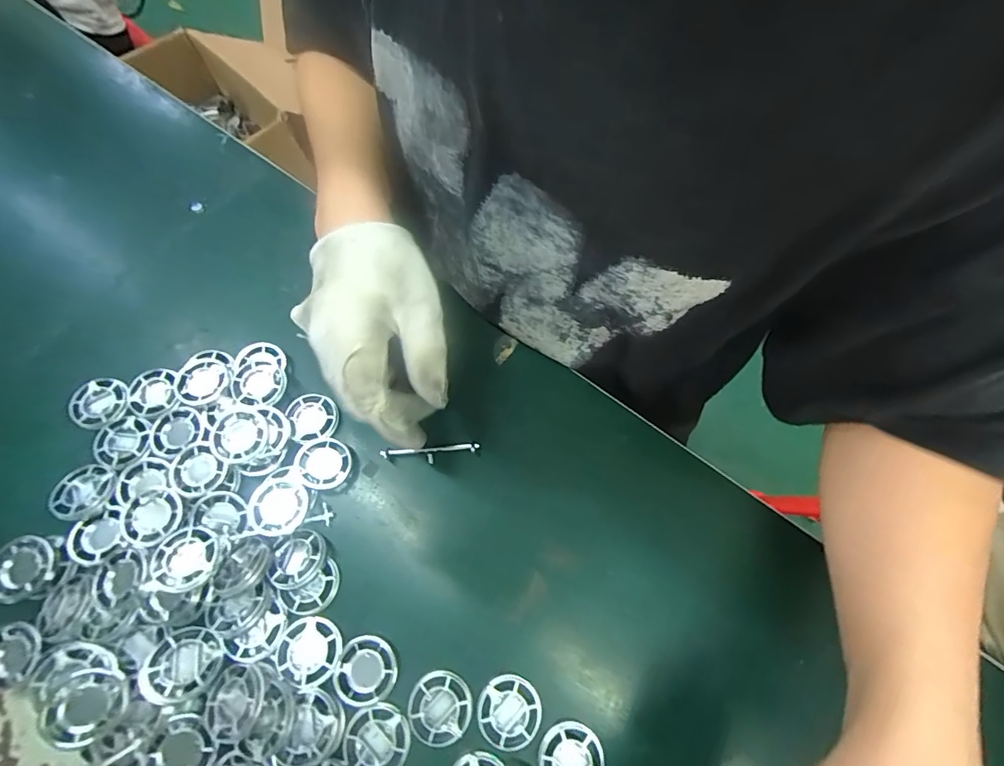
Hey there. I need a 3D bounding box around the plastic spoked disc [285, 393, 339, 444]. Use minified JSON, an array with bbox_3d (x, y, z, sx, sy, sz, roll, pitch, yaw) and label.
[{"bbox_3d":[-0.144,0.026,0.348,0.036,0.009,0.039,0,70,-1],"label":"plastic spoked disc"}]

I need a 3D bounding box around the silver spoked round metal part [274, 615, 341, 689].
[{"bbox_3d":[-0.124,0.172,0.291,0.039,0.006,0.037,0,70,-1],"label":"silver spoked round metal part"}]

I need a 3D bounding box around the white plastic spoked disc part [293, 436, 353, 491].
[{"bbox_3d":[-0.131,0.057,0.331,0.038,0.006,0.036,0,70,-1],"label":"white plastic spoked disc part"}]

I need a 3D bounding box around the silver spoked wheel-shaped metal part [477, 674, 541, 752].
[{"bbox_3d":[0.005,0.207,0.285,0.038,0.004,0.040,0,70,-1],"label":"silver spoked wheel-shaped metal part"}]

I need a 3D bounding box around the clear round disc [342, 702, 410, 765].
[{"bbox_3d":[-0.076,0.219,0.277,0.039,0.005,0.038,0,70,-1],"label":"clear round disc"}]

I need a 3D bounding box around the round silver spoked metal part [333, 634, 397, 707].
[{"bbox_3d":[-0.086,0.182,0.288,0.038,0.004,0.038,0,70,-1],"label":"round silver spoked metal part"}]

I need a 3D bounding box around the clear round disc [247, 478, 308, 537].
[{"bbox_3d":[-0.155,0.086,0.315,0.037,0.011,0.036,0,70,-1],"label":"clear round disc"}]

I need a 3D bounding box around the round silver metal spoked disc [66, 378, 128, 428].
[{"bbox_3d":[-0.309,0.015,0.348,0.041,0.005,0.039,0,70,-1],"label":"round silver metal spoked disc"}]

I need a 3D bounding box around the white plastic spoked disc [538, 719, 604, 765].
[{"bbox_3d":[0.043,0.230,0.277,0.038,0.004,0.038,0,70,-1],"label":"white plastic spoked disc"}]

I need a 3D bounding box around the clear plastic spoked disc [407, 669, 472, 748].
[{"bbox_3d":[-0.038,0.202,0.283,0.039,0.004,0.038,0,70,-1],"label":"clear plastic spoked disc"}]

